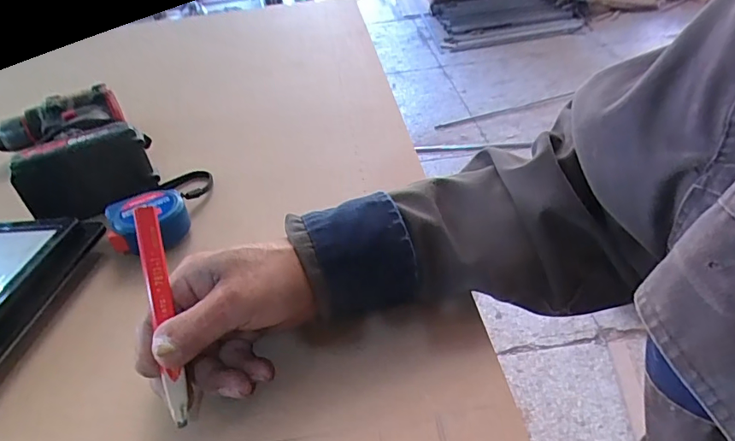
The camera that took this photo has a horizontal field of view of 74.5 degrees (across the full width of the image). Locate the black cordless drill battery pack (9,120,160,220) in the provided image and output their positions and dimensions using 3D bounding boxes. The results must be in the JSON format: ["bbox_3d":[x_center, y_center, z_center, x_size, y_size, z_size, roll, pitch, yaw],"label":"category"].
[{"bbox_3d":[-0.270,-0.048,0.474,0.114,0.074,0.056,-17,40,-14],"label":"black cordless drill battery pack"}]

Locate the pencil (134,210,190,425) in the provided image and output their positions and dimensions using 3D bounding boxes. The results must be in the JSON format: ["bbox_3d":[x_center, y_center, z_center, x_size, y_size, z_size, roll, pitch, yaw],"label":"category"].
[{"bbox_3d":[-0.124,0.055,0.292,0.013,0.006,0.131,-12,81,-9],"label":"pencil"}]

